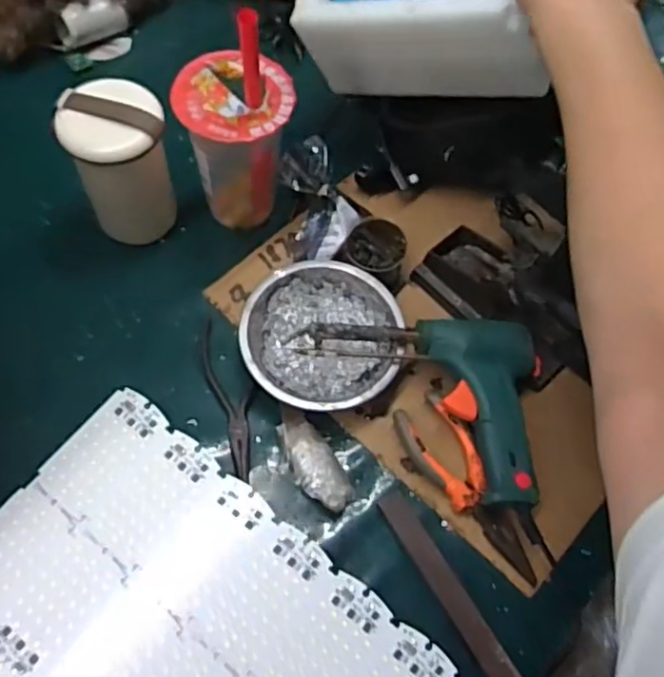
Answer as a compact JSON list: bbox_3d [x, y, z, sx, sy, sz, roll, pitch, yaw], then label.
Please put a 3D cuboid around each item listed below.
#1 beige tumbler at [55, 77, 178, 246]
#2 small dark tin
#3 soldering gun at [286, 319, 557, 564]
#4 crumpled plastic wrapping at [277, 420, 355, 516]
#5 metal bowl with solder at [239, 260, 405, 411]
[{"bbox_3d":[-0.175,-0.139,0.536,0.077,0.131,0.071,-12,65,-13],"label":"beige tumbler"},{"bbox_3d":[0.040,-0.074,0.569,0.055,0.040,0.064,30,63,8],"label":"small dark tin"},{"bbox_3d":[0.095,0.035,0.510,0.243,0.057,0.118,37,64,11],"label":"soldering gun"},{"bbox_3d":[-0.015,0.099,0.499,0.031,0.026,0.078,-25,69,-18],"label":"crumpled plastic wrapping"},{"bbox_3d":[-0.008,0.001,0.531,0.125,0.040,0.129,3,63,-6],"label":"metal bowl with solder"}]

